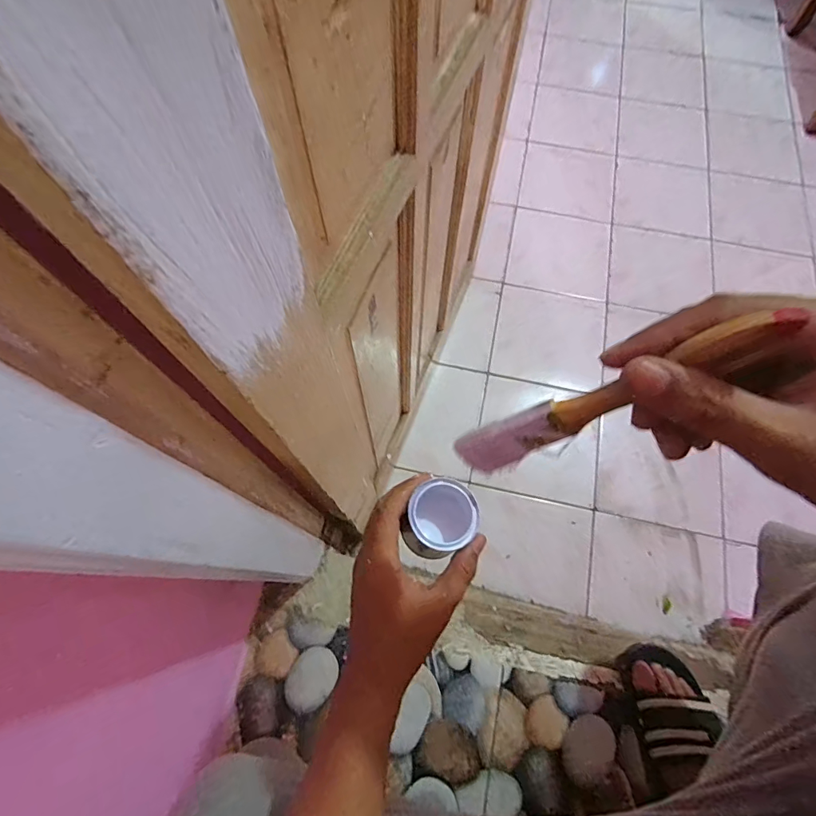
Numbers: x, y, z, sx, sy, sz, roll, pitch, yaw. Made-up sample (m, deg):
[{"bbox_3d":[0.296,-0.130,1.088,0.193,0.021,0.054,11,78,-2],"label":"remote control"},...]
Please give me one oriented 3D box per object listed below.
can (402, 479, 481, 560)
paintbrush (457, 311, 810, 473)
[{"bbox_3d":[0.025,0.090,0.362,0.063,0.043,0.052,-37,73,-14],"label":"can"},{"bbox_3d":[0.083,0.001,0.213,0.019,0.164,0.019,8,63,-36],"label":"paintbrush"}]

